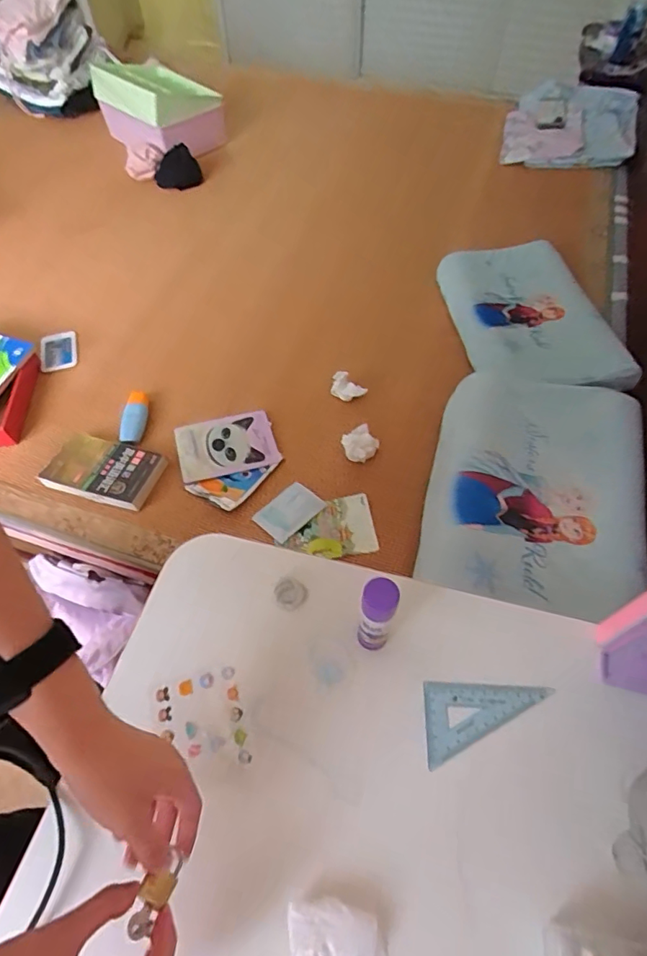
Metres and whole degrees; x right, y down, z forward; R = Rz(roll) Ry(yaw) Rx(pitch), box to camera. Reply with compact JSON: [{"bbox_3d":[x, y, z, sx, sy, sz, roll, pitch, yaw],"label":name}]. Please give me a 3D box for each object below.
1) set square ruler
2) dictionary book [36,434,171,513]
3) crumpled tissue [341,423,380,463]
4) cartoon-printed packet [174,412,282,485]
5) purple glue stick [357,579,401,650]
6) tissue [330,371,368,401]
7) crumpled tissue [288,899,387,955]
[{"bbox_3d":[0.137,0.202,0.448,0.125,0.004,0.056,-23,61,-15],"label":"set square ruler"},{"bbox_3d":[-0.358,-0.013,0.797,0.196,0.027,0.106,13,58,9],"label":"dictionary book"},{"bbox_3d":[0.061,-0.057,0.816,0.055,0.030,0.059,-28,60,-16],"label":"crumpled tissue"},{"bbox_3d":[-0.162,-0.055,0.826,0.160,0.018,0.114,-13,55,-6],"label":"cartoon-printed packet"},{"bbox_3d":[0.047,0.123,0.431,0.028,0.109,0.027,-1,57,1],"label":"purple glue stick"},{"bbox_3d":[0.041,-0.160,0.887,0.045,0.032,0.066,-32,62,-18],"label":"tissue"},{"bbox_3d":[0.009,0.334,0.344,0.066,0.018,0.056,0,54,3],"label":"crumpled tissue"}]

